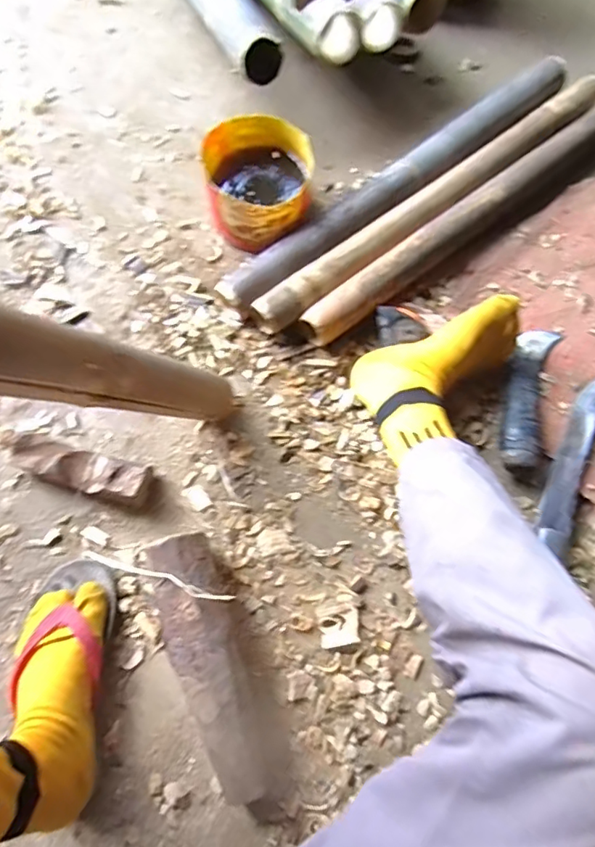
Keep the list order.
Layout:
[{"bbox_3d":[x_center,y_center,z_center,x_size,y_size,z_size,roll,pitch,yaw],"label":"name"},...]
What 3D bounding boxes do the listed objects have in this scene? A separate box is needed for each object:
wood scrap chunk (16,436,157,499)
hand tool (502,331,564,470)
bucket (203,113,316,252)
[{"bbox_3d":[-0.254,0.055,0.635,0.157,0.042,0.044,13,72,6],"label":"wood scrap chunk"},{"bbox_3d":[0.285,-0.041,0.661,0.049,0.035,0.201,19,72,8],"label":"hand tool"},{"bbox_3d":[-0.050,-0.331,0.750,0.139,0.099,0.150,0,71,1],"label":"bucket"}]

